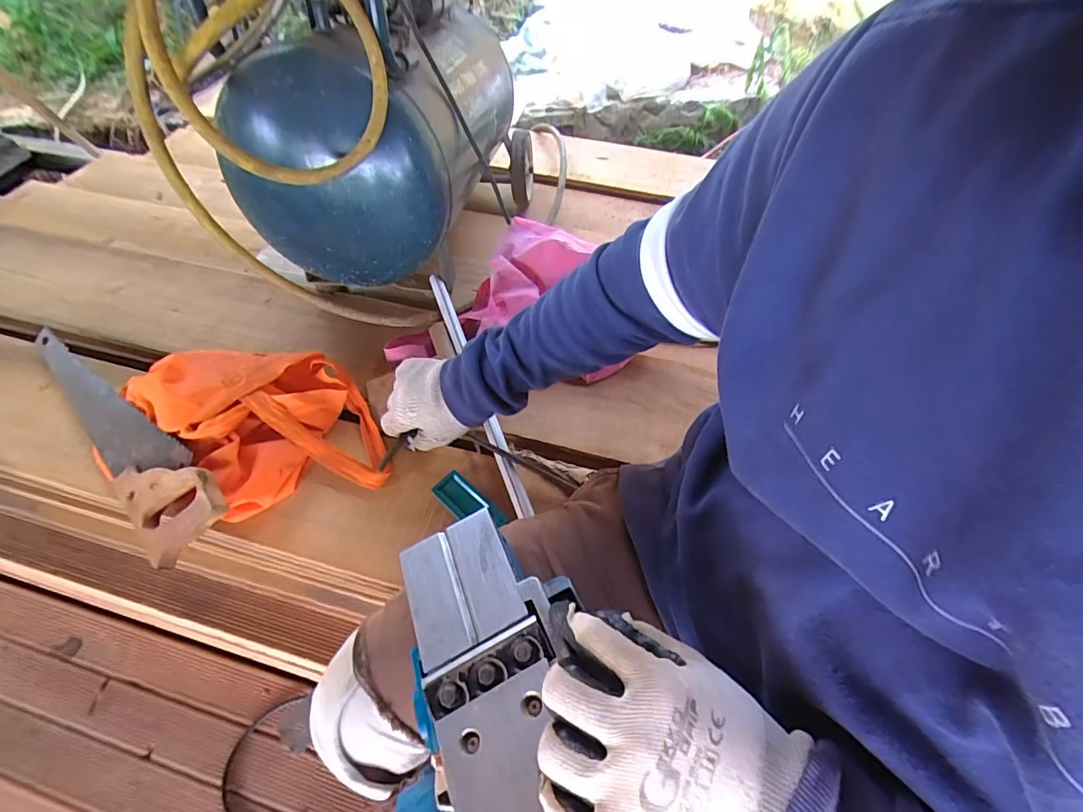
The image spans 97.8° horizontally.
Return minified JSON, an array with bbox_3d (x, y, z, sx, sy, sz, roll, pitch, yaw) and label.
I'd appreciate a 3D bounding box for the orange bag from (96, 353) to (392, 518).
[{"bbox_3d":[-0.373,0.022,0.612,0.309,0.067,0.239,-12,57,-8],"label":"orange bag"}]

